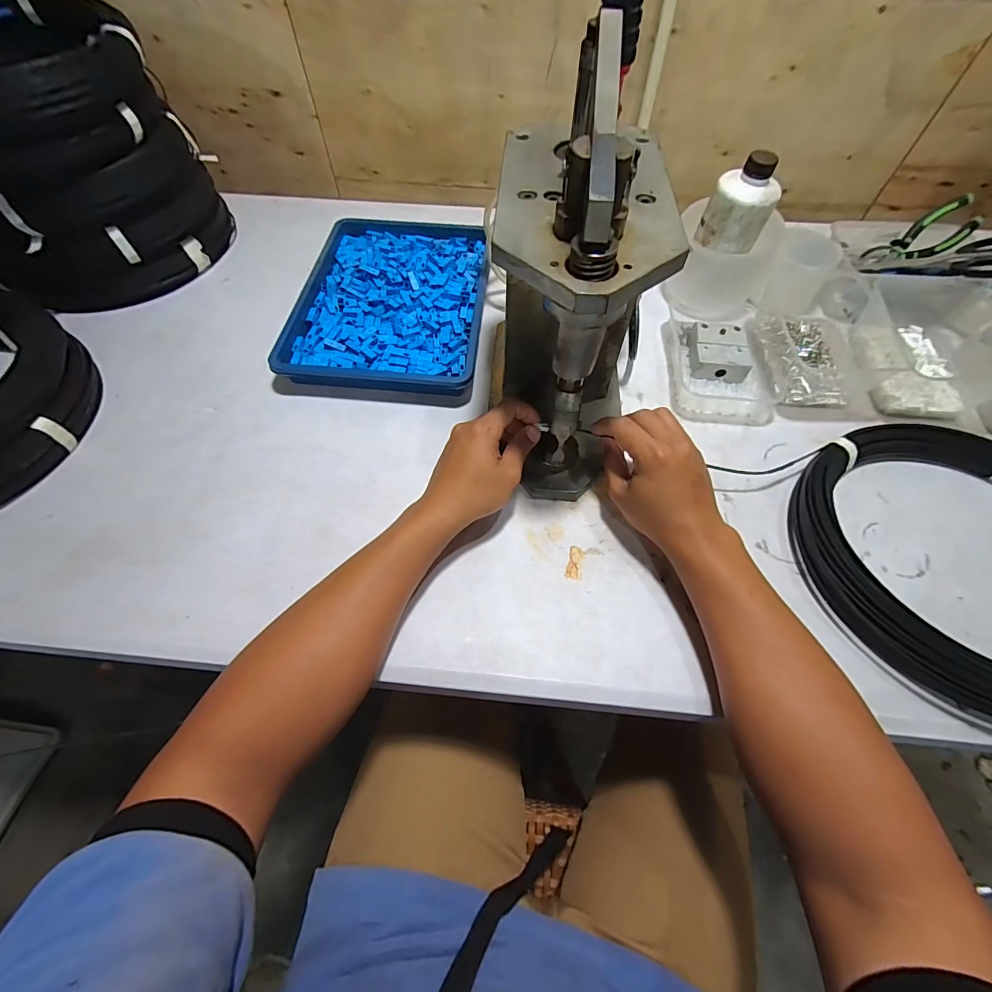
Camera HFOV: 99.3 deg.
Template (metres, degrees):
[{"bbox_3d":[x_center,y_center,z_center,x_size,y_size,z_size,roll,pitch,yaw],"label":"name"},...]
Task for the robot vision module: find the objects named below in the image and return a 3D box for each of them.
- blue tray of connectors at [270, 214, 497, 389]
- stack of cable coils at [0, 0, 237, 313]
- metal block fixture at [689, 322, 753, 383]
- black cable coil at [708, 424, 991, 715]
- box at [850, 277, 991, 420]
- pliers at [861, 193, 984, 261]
[{"bbox_3d":[-0.132,-0.279,0.580,0.236,0.038,0.333,5,60,3],"label":"blue tray of connectors"},{"bbox_3d":[-0.555,-0.424,0.542,0.259,0.243,0.295,40,67,20],"label":"stack of cable coils"},{"bbox_3d":[0.277,-0.180,0.526,0.063,0.033,0.070,5,60,3],"label":"metal block fixture"},{"bbox_3d":[0.438,0.055,0.380,0.284,0.048,0.302,-18,62,-10],"label":"black cable coil"},{"bbox_3d":[0.525,-0.183,0.512,0.152,0.067,0.182,8,61,4],"label":"box"},{"bbox_3d":[0.566,-0.340,0.557,0.108,0.020,0.054,-25,89,31],"label":"pliers"}]

